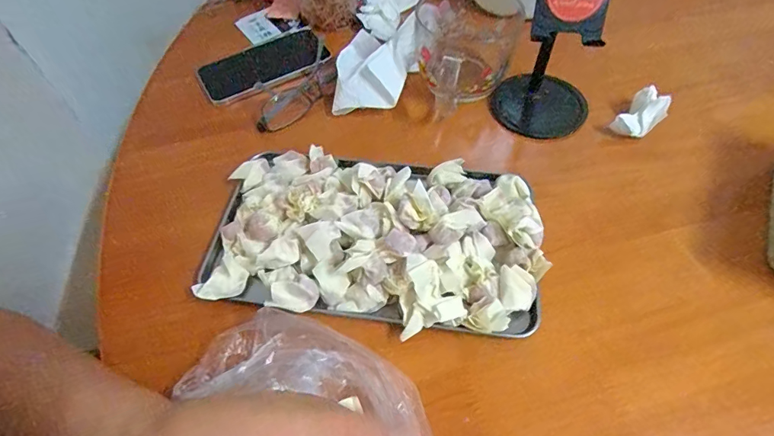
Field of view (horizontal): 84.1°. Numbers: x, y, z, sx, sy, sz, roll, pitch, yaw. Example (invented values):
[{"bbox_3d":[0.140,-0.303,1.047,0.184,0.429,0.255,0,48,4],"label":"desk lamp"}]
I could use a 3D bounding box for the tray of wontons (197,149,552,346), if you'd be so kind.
[{"bbox_3d":[-0.011,0.009,0.352,0.269,0.037,0.161,9,55,7],"label":"tray of wontons"}]

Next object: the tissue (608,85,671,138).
[{"bbox_3d":[0.247,-0.098,0.418,0.033,0.032,0.053,38,64,24],"label":"tissue"}]

